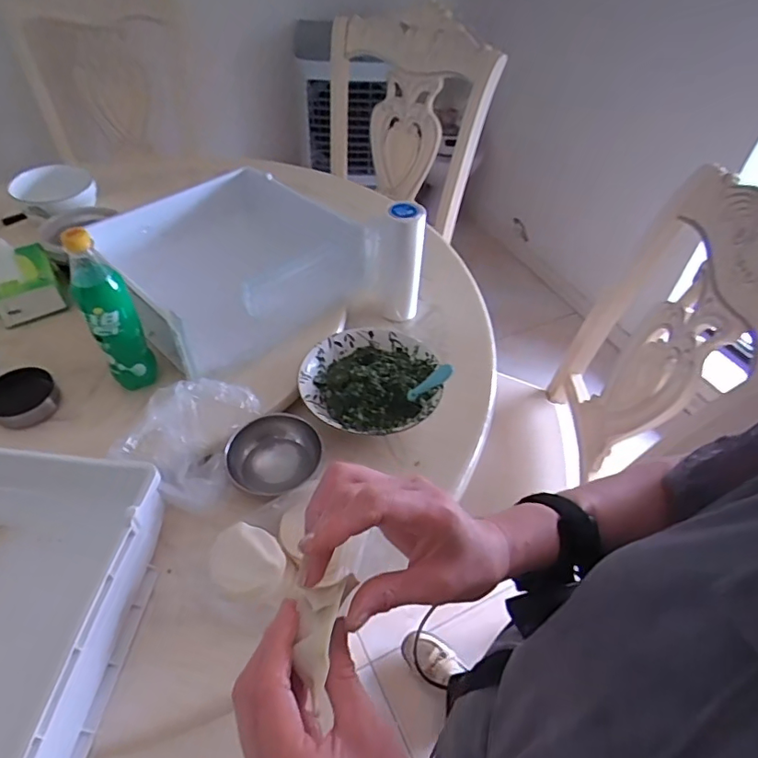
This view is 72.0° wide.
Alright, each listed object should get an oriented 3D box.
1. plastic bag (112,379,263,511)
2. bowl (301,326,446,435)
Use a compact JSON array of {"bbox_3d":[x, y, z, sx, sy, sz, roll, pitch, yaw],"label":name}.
[{"bbox_3d":[-0.245,0.072,0.673,0.139,0.071,0.177,8,48,4],"label":"plastic bag"},{"bbox_3d":[-0.014,0.005,0.767,0.193,0.047,0.187,2,48,-2],"label":"bowl"}]

